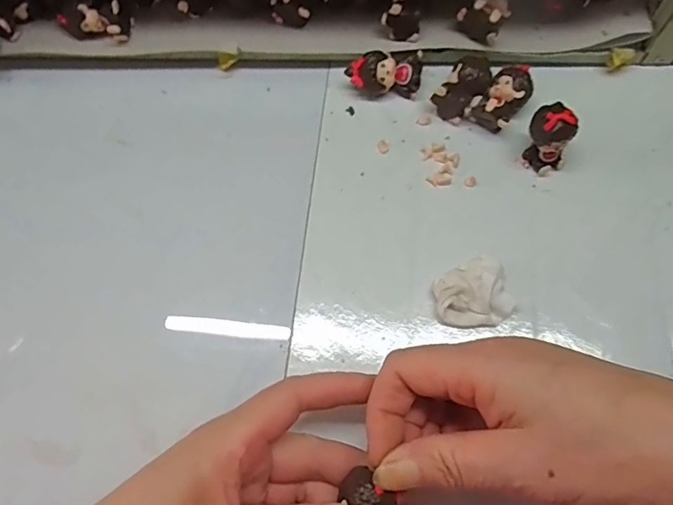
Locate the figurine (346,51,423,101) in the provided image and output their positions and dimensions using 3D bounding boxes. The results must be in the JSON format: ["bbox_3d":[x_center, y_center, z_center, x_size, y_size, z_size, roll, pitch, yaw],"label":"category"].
[{"bbox_3d":[0.030,-0.110,0.325,0.044,0.023,0.021,1,71,2],"label":"figurine"}]

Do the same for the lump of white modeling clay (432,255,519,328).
[{"bbox_3d":[0.072,0.023,0.282,0.039,0.012,0.034,-14,71,-3],"label":"lump of white modeling clay"}]

